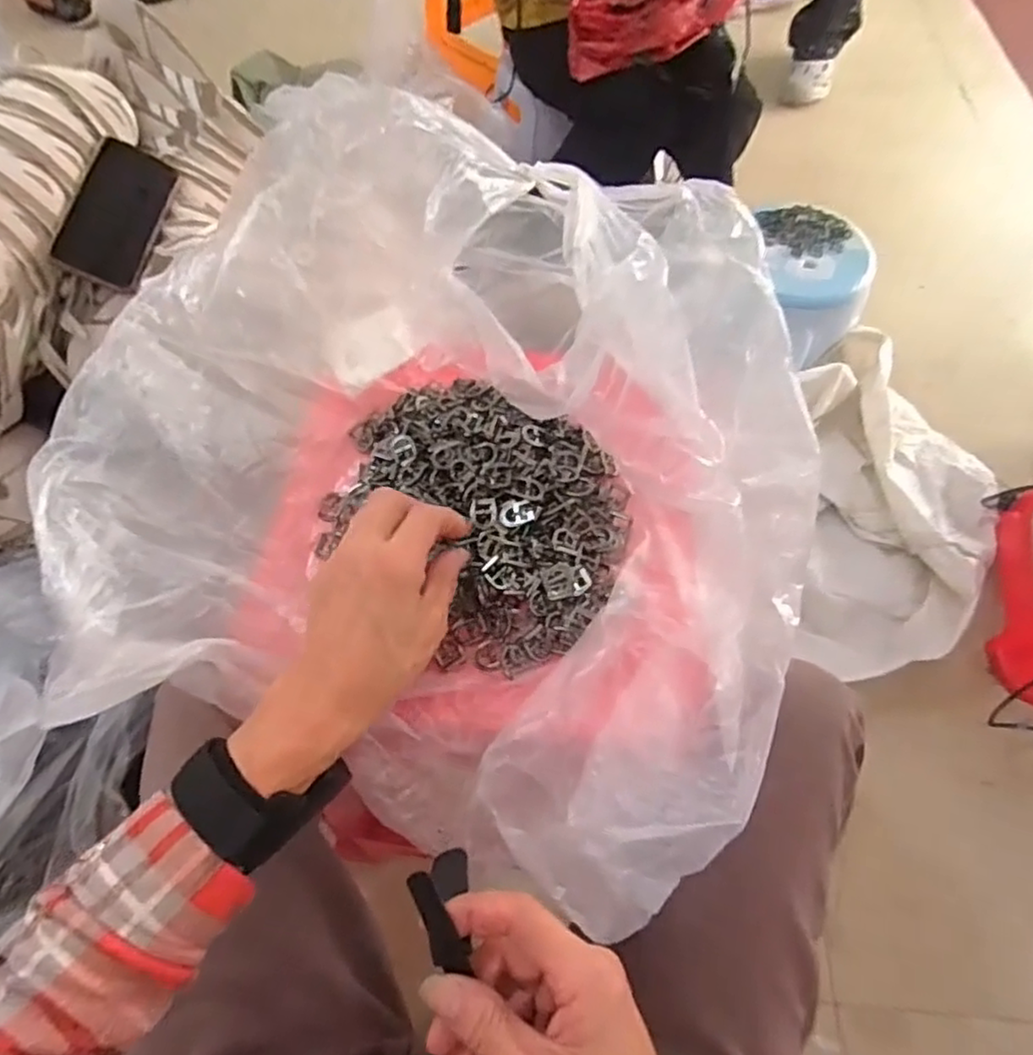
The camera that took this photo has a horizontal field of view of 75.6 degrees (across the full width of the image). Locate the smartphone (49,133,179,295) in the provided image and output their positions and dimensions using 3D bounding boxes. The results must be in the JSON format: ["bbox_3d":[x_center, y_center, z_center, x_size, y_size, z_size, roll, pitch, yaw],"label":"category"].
[{"bbox_3d":[-0.417,-0.327,0.695,0.016,0.078,0.150,10,82,41],"label":"smartphone"}]

